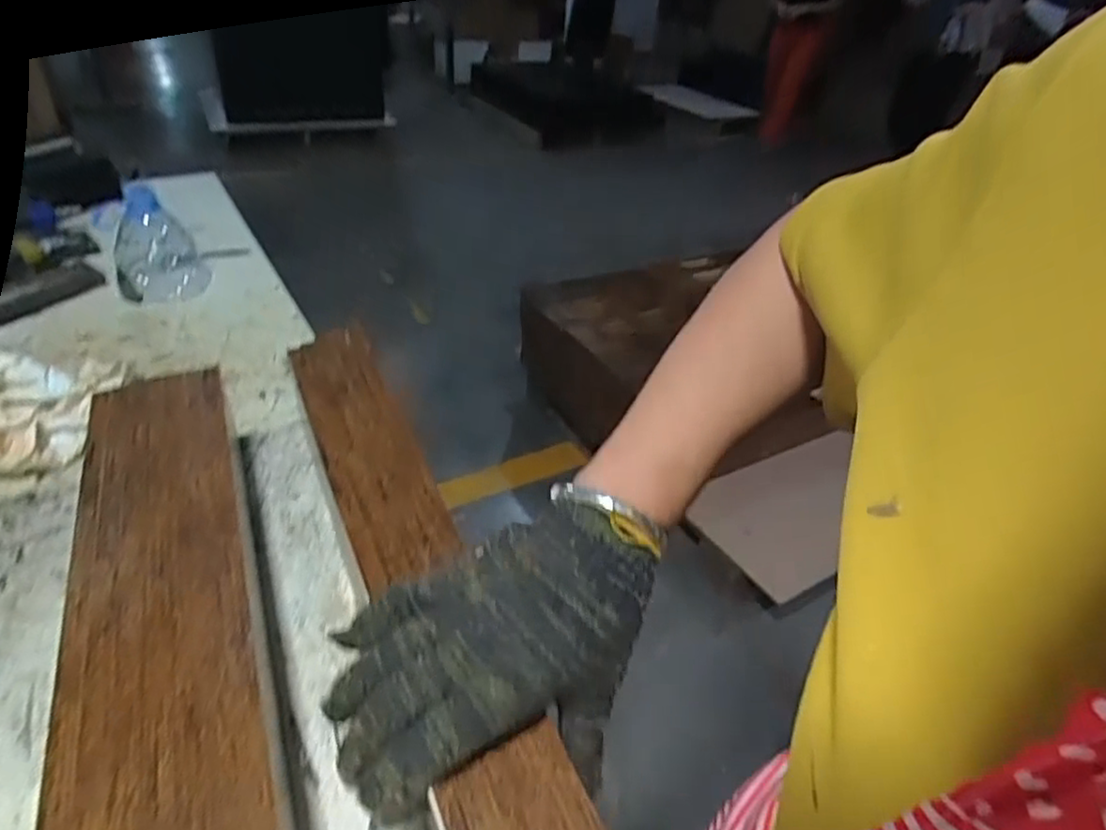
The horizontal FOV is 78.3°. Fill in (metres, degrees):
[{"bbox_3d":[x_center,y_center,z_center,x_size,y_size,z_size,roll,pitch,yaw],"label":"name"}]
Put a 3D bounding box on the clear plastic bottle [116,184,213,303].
[{"bbox_3d":[-0.494,-0.219,0.841,0.102,0.106,0.092,-14,40,-25],"label":"clear plastic bottle"}]

